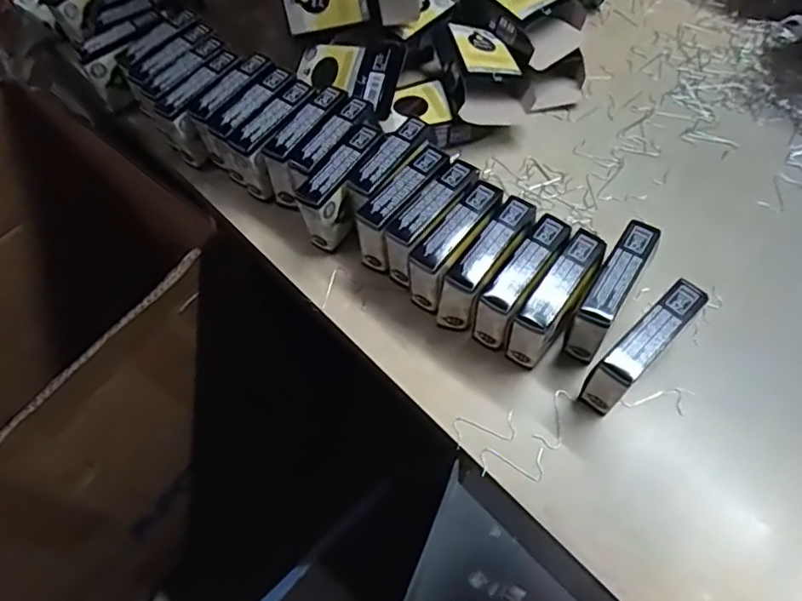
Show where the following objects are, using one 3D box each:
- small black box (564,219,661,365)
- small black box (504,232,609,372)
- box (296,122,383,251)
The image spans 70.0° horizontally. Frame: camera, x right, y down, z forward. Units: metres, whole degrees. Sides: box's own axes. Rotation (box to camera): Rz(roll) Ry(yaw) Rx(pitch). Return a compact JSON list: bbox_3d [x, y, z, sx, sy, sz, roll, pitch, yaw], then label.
[{"bbox_3d":[0.126,-0.004,0.347,0.020,0.057,0.075,29,67,17],"label":"small black box"},{"bbox_3d":[0.093,0.004,0.345,0.023,0.058,0.074,33,68,19],"label":"small black box"},{"bbox_3d":[-0.037,-0.076,0.392,0.022,0.057,0.075,24,65,15],"label":"box"}]

